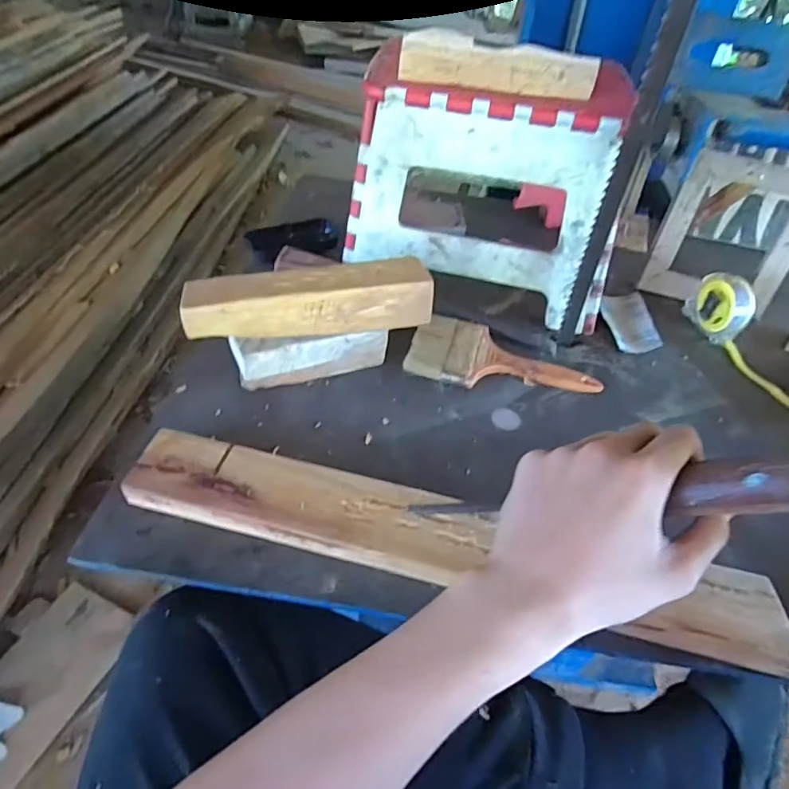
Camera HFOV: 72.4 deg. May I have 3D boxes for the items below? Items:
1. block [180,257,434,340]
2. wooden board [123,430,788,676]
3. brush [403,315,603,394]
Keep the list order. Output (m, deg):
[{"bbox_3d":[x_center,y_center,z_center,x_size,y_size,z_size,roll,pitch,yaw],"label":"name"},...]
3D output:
[{"bbox_3d":[-0.071,-0.079,0.467,0.206,0.047,0.037,-9,47,-15],"label":"block"},{"bbox_3d":[0.035,0.104,0.388,0.463,0.019,0.066,14,46,7],"label":"wooden board"},{"bbox_3d":[0.109,-0.031,0.542,0.186,0.016,0.086,16,46,10],"label":"brush"}]

